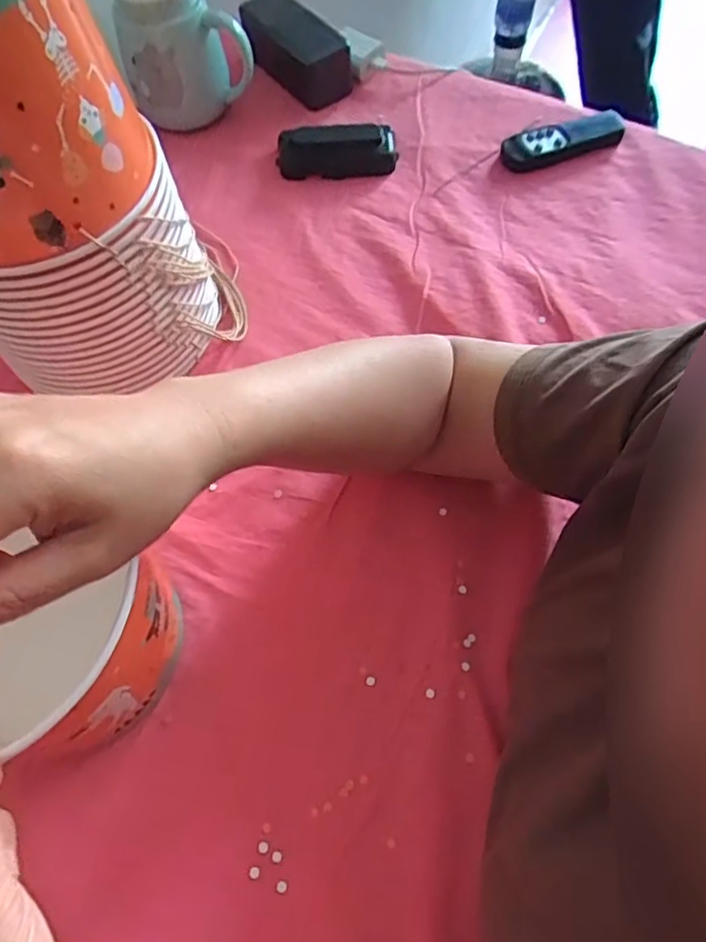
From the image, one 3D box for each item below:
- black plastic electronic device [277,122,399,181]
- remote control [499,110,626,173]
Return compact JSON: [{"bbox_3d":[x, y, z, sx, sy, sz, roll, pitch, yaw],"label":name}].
[{"bbox_3d":[-0.015,-0.295,0.559,0.106,0.026,0.049,-2,63,-1],"label":"black plastic electronic device"},{"bbox_3d":[0.195,-0.306,0.566,0.124,0.016,0.039,-19,65,-9],"label":"remote control"}]

